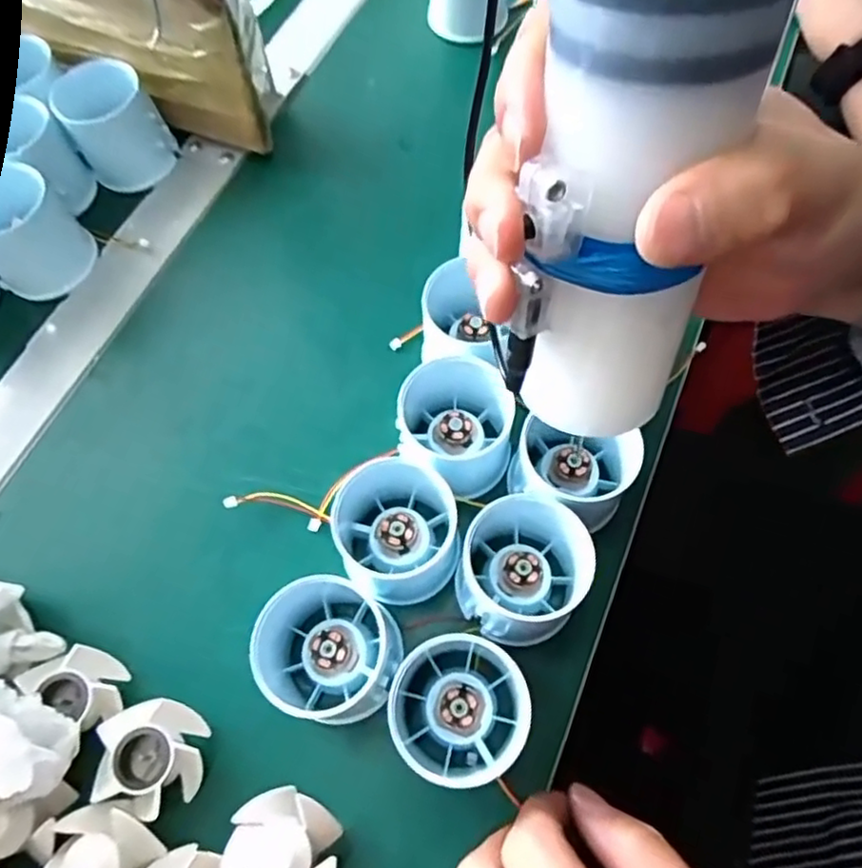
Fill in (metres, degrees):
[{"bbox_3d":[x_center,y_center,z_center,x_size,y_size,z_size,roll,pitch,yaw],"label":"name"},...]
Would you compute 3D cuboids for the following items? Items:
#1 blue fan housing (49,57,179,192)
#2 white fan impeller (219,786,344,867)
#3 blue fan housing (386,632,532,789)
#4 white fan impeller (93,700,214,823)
[{"bbox_3d":[-0.191,-0.187,0.396,0.052,0.055,0.052,-1,65,2],"label":"blue fan housing"},{"bbox_3d":[-0.057,0.164,0.254,0.041,0.020,0.042,-1,65,2],"label":"white fan impeller"},{"bbox_3d":[0.011,0.114,0.269,0.057,0.040,0.055,-1,65,2],"label":"blue fan housing"},{"bbox_3d":[-0.114,0.133,0.267,0.038,0.022,0.042,-6,65,0],"label":"white fan impeller"}]

